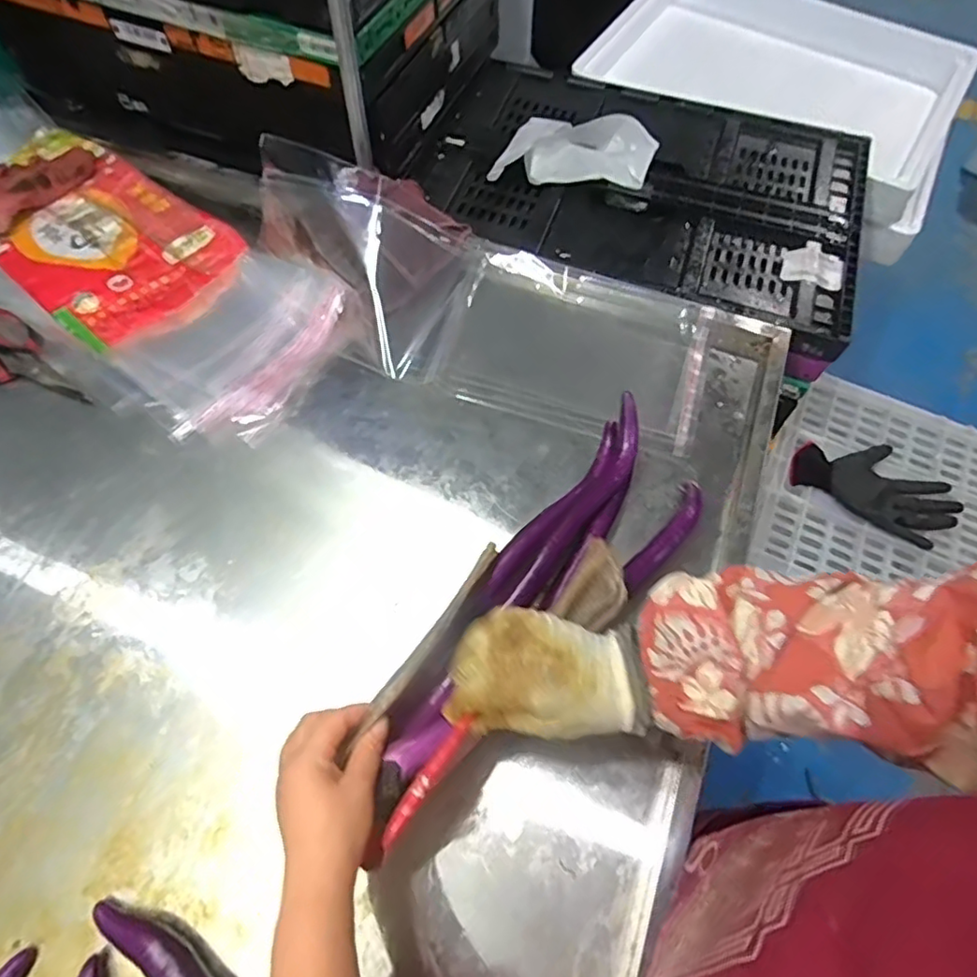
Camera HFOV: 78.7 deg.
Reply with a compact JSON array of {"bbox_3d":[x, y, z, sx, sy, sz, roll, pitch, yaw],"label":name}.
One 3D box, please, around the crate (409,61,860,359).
[{"bbox_3d":[0.216,-0.418,0.817,0.586,0.052,0.408,23,66,7],"label":"crate"}]

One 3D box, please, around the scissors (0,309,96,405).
[{"bbox_3d":[-0.512,-0.138,0.656,0.179,0.009,0.090,23,66,7],"label":"scissors"}]

